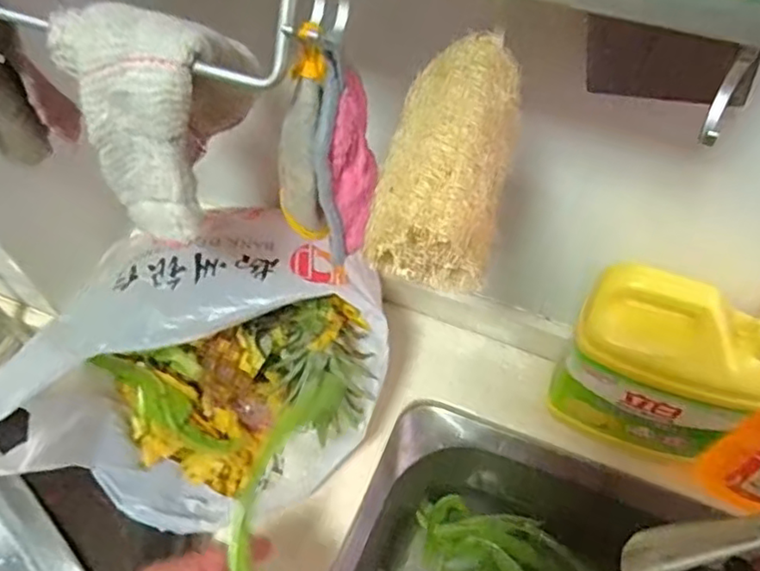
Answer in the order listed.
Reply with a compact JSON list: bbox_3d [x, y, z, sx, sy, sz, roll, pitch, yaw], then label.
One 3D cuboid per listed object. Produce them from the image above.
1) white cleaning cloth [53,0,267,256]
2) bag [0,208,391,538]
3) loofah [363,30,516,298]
[{"bbox_3d":[-0.113,-0.093,0.351,0.097,0.111,0.077,-16,57,-10],"label":"white cleaning cloth"},{"bbox_3d":[-0.134,0.089,0.510,0.213,0.211,0.263,21,59,15],"label":"bag"},{"bbox_3d":[0.031,-0.055,0.263,0.046,0.042,0.107,14,73,11],"label":"loofah"}]

